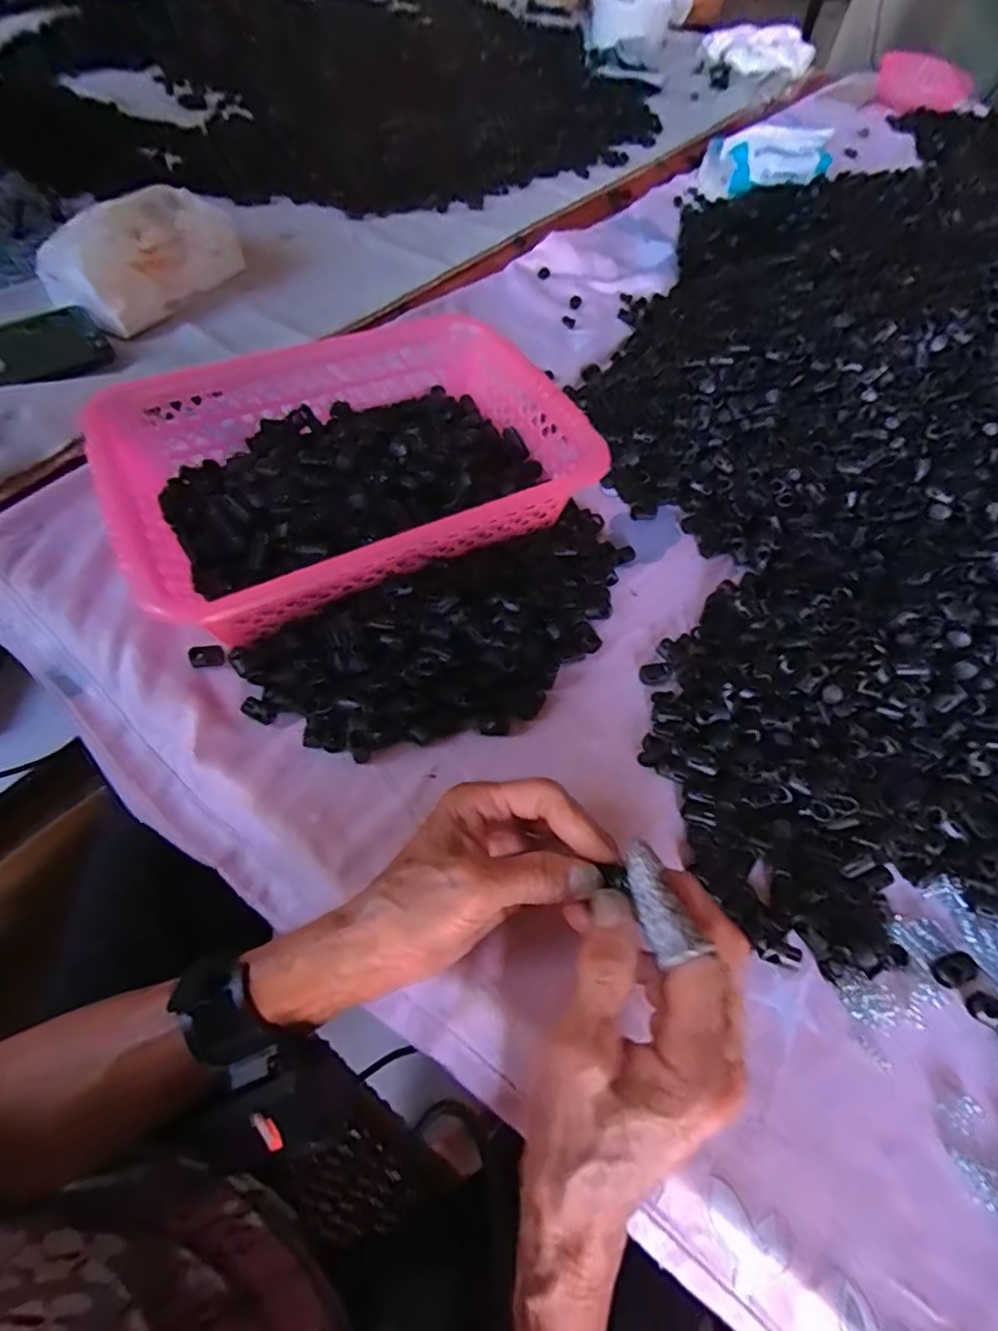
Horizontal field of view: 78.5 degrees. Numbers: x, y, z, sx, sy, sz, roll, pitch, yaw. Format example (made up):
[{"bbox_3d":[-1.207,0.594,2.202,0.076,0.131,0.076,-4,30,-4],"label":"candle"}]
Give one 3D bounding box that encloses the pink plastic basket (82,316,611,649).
[{"bbox_3d":[-0.102,-0.136,0.439,0.309,0.079,0.216,-22,62,-18],"label":"pink plastic basket"}]

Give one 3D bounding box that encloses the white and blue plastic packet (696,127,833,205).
[{"bbox_3d":[0.371,-0.686,0.841,0.183,0.069,0.088,-3,58,-7],"label":"white and blue plastic packet"}]

